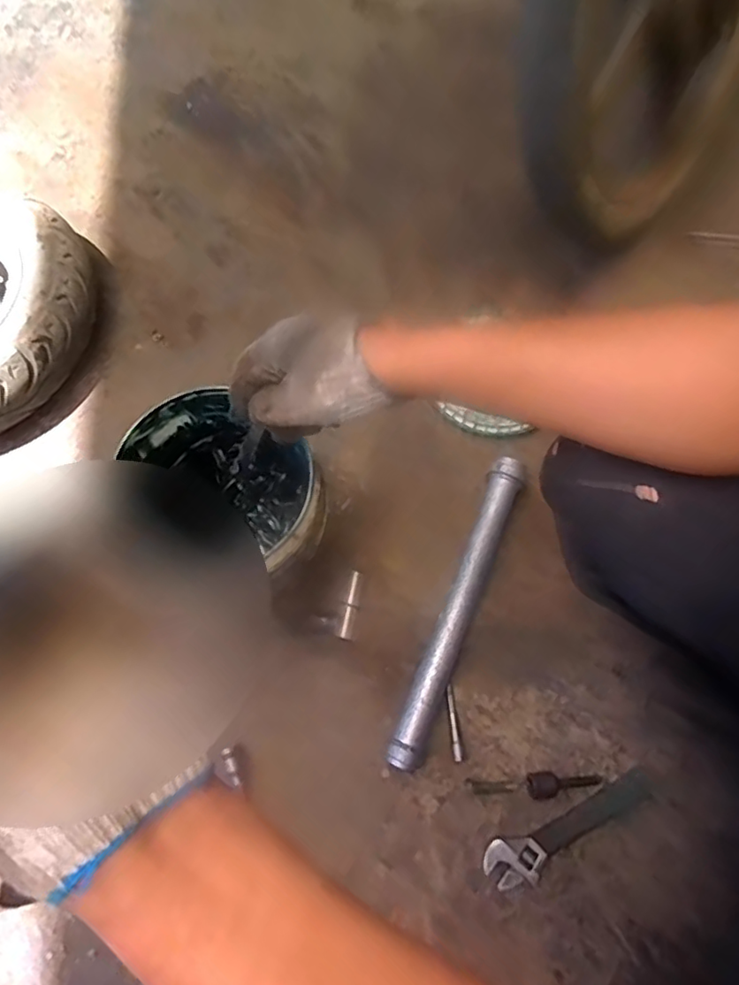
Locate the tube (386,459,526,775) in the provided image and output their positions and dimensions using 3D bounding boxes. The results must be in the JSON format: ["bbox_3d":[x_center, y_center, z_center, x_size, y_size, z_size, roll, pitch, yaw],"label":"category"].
[{"bbox_3d":[0.103,0.127,0.663,0.040,0.041,0.372,22,70,9],"label":"tube"}]

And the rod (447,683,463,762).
[{"bbox_3d":[0.091,0.250,0.628,0.009,0.007,0.076,-6,68,0],"label":"rod"}]

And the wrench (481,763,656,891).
[{"bbox_3d":[0.210,0.343,0.593,0.194,0.018,0.042,-25,70,-8],"label":"wrench"}]

